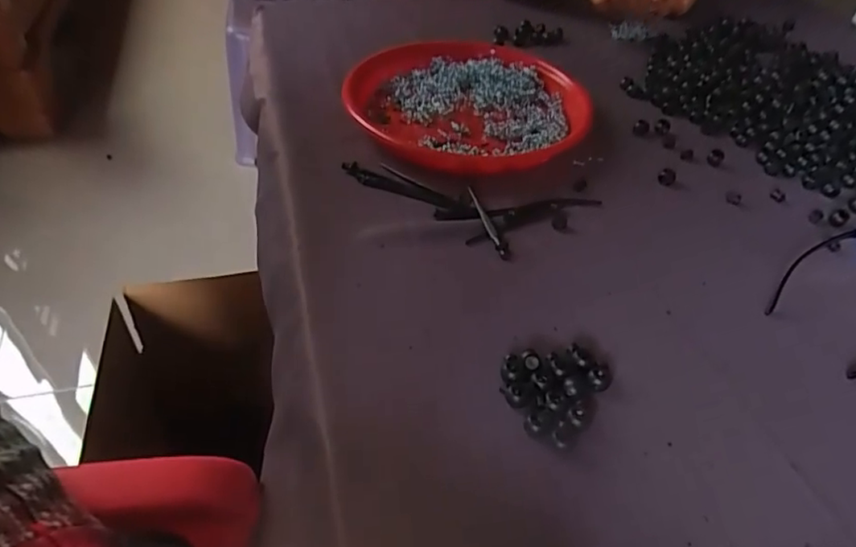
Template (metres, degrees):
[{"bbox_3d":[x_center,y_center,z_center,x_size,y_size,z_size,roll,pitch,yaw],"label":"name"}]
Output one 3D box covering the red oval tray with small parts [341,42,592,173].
[{"bbox_3d":[0.042,-0.183,0.616,0.249,0.028,0.230,-8,45,-13],"label":"red oval tray with small parts"}]

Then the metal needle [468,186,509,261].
[{"bbox_3d":[0.049,-0.046,0.490,0.010,0.004,0.094,-8,45,-13],"label":"metal needle"}]

